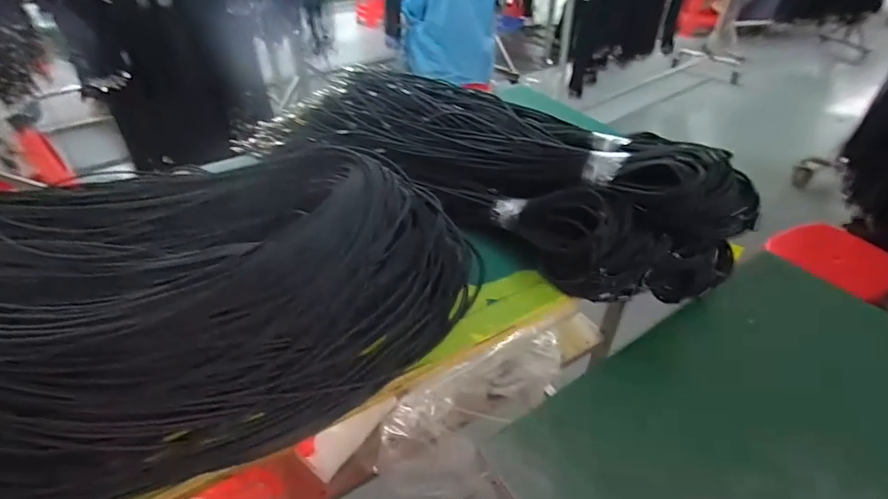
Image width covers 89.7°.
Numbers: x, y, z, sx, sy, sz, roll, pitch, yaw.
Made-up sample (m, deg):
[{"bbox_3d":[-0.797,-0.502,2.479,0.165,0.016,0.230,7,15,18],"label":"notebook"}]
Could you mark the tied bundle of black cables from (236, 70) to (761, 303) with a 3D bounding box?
[{"bbox_3d":[0.019,-0.175,0.695,0.806,0.160,0.268,26,47,29],"label":"tied bundle of black cables"}]

